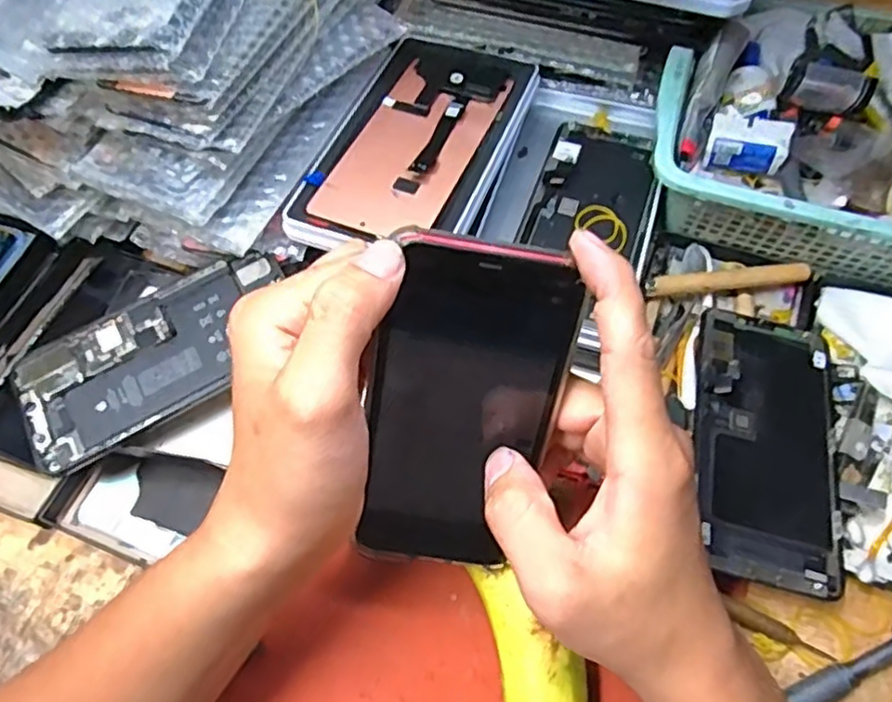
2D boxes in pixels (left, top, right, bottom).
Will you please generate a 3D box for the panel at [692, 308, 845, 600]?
[{"bbox_3d":[0.168,0.046,0.348,0.072,0.009,0.150,14,59,3],"label":"panel"}]

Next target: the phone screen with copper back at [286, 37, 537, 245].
[{"bbox_3d":[-0.016,-0.131,0.409,0.096,0.006,0.171,20,63,12],"label":"phone screen with copper back"}]

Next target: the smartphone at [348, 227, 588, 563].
[{"bbox_3d":[0.007,0.027,0.272,0.071,0.151,0.010,9,26,-2],"label":"smartphone"}]

